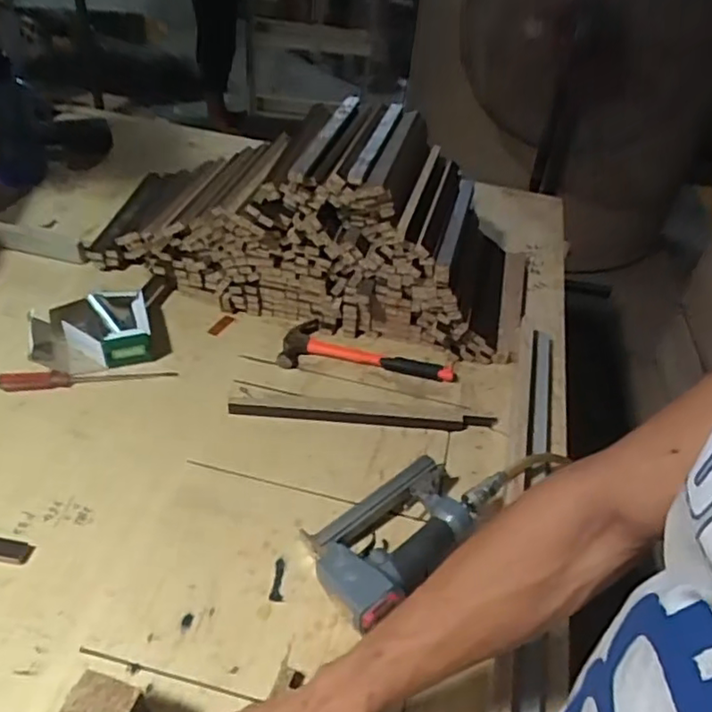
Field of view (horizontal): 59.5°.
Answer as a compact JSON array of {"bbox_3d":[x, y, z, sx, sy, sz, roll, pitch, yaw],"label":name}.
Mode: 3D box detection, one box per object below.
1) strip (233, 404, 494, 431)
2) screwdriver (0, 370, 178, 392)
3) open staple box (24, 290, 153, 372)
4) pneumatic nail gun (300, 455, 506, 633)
[{"bbox_3d":[0.010,0.081,0.838,0.353,0.013,0.021,5,41,-3],"label":"strip"},{"bbox_3d":[-0.361,0.028,0.843,0.220,0.019,0.021,-5,42,-14],"label":"screwdriver"},{"bbox_3d":[-0.374,-0.034,0.883,0.158,0.048,0.122,-8,43,-18],"label":"open staple box"},{"bbox_3d":[0.051,0.187,0.689,0.237,0.057,0.126,-29,53,-35],"label":"pneumatic nail gun"}]

